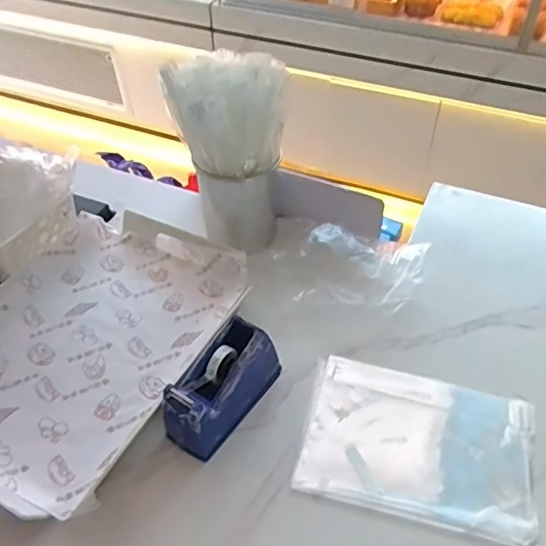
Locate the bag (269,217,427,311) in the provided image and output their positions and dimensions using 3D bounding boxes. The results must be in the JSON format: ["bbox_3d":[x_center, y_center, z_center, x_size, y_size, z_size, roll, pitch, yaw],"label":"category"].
[{"bbox_3d":[0.091,-0.008,0.722,0.199,0.054,0.109,9,46,9],"label":"bag"}]

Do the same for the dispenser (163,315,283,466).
[{"bbox_3d":[-0.053,0.115,0.590,0.056,0.086,0.138,27,52,24],"label":"dispenser"}]

